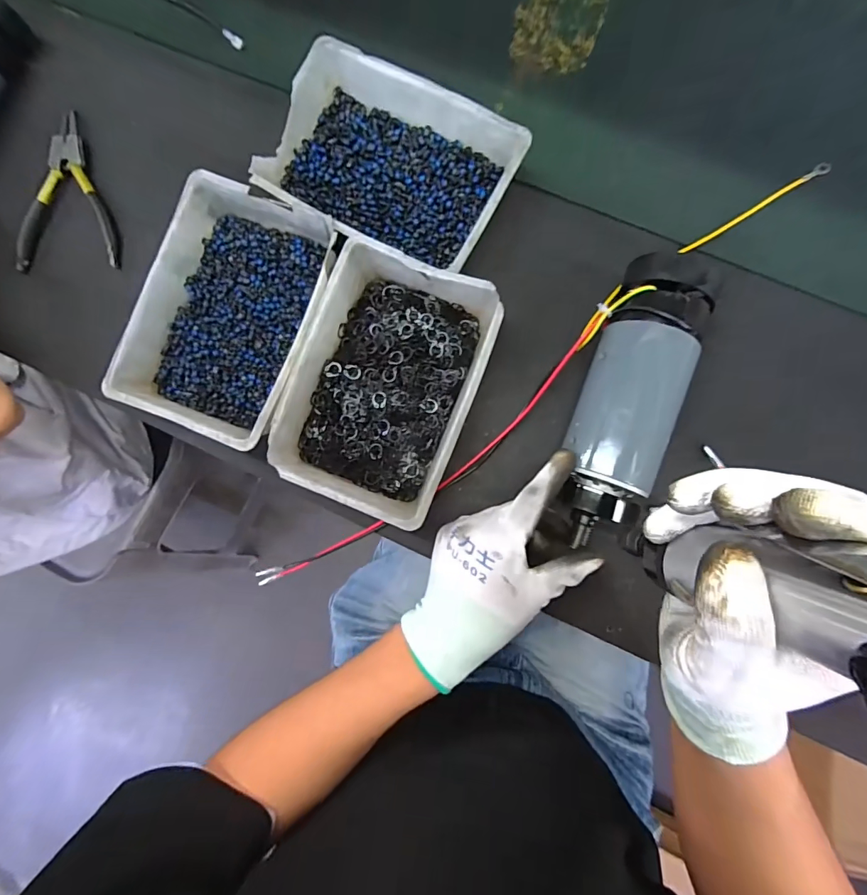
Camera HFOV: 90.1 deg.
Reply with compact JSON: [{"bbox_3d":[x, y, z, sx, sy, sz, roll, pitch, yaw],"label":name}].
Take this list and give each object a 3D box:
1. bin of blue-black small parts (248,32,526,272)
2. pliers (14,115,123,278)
[{"bbox_3d":[-0.037,-0.242,0.380,0.202,0.054,0.144,30,85,5],"label":"bin of blue-black small parts"},{"bbox_3d":[-0.353,-0.248,0.419,0.098,0.024,0.148,-1,86,4],"label":"pliers"}]

